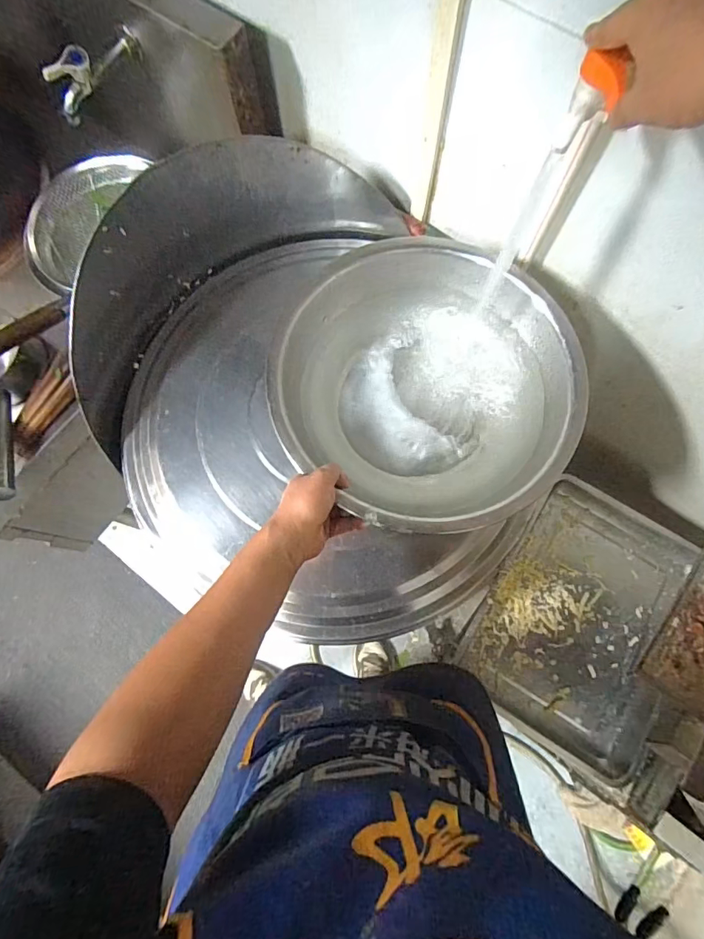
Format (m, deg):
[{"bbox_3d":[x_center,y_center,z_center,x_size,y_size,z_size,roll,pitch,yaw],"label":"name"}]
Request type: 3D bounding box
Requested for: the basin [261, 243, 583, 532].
[{"bbox_3d":[0.092,-0.104,0.625,0.359,0.111,0.360,0,76,1],"label":"basin"}]

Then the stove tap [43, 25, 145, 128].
[{"bbox_3d":[-0.371,-0.580,0.686,0.042,0.080,0.152,33,79,9],"label":"stove tap"}]

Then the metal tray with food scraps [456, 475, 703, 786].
[{"bbox_3d":[0.432,0.271,0.884,0.343,0.040,0.450,29,78,8],"label":"metal tray with food scraps"}]

